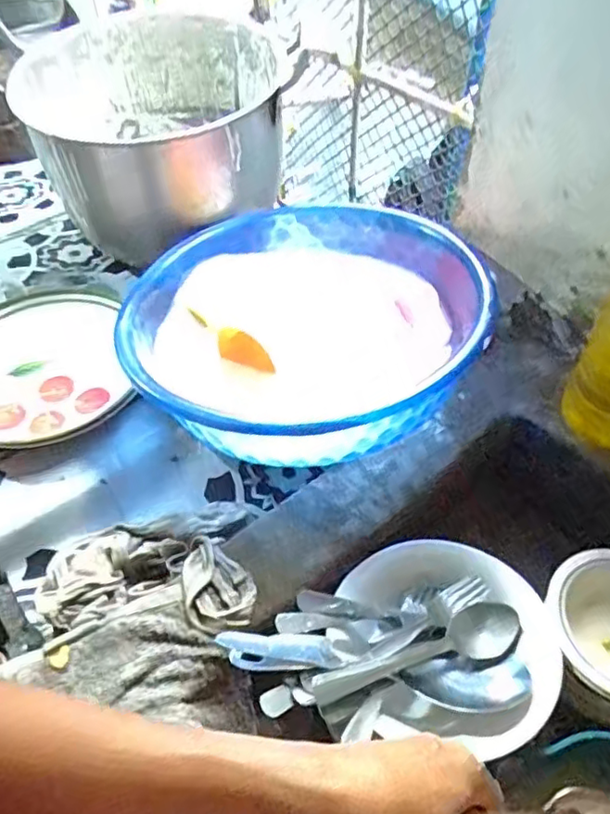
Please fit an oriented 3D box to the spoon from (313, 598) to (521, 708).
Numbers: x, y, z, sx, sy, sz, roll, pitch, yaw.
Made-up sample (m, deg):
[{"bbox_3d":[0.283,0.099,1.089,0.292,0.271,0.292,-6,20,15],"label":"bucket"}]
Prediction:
[{"bbox_3d":[0.088,0.185,0.458,0.177,0.013,0.039,-9,48,-25],"label":"spoon"}]

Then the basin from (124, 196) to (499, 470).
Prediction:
[{"bbox_3d":[-0.004,-0.074,0.628,0.351,0.140,0.346,20,53,17],"label":"basin"}]

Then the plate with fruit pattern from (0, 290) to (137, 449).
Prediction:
[{"bbox_3d":[-0.282,-0.041,0.640,0.201,0.037,0.214,-4,56,5],"label":"plate with fruit pattern"}]

